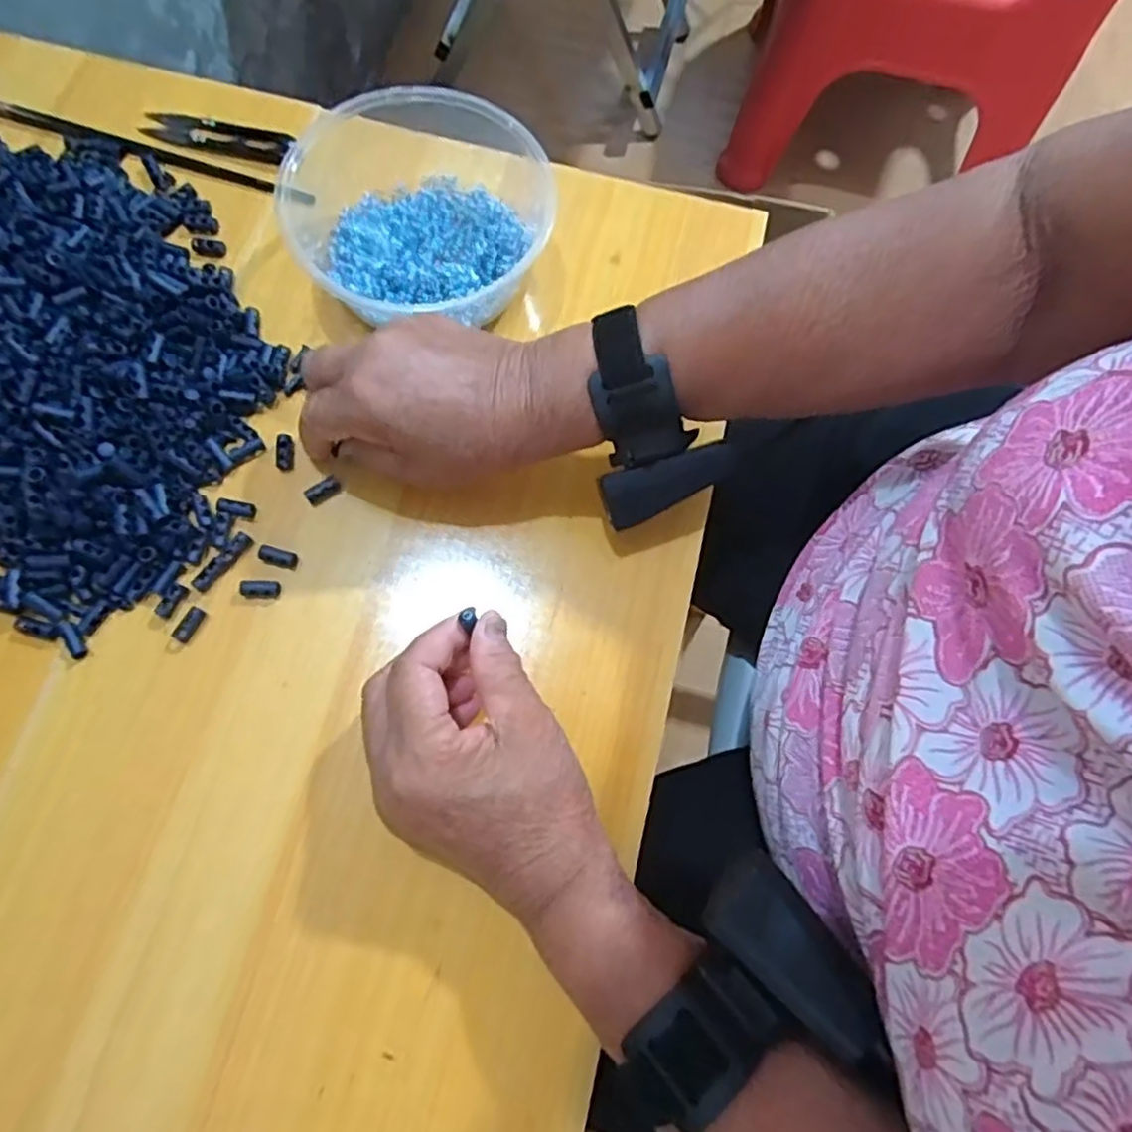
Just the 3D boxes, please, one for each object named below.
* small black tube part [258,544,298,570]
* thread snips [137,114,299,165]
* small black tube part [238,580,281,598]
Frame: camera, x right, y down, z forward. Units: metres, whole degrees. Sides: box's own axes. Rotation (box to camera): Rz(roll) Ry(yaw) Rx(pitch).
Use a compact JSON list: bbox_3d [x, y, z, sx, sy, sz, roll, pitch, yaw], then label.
[{"bbox_3d":[-0.149,-0.005,0.361,0.020,0.005,0.009,18,74,-12],"label":"small black tube part"},{"bbox_3d":[-0.216,-0.268,0.435,0.096,0.010,0.022,11,74,1],"label":"thread snips"},{"bbox_3d":[-0.156,0.012,0.356,0.020,0.005,0.009,0,74,-2],"label":"small black tube part"}]

